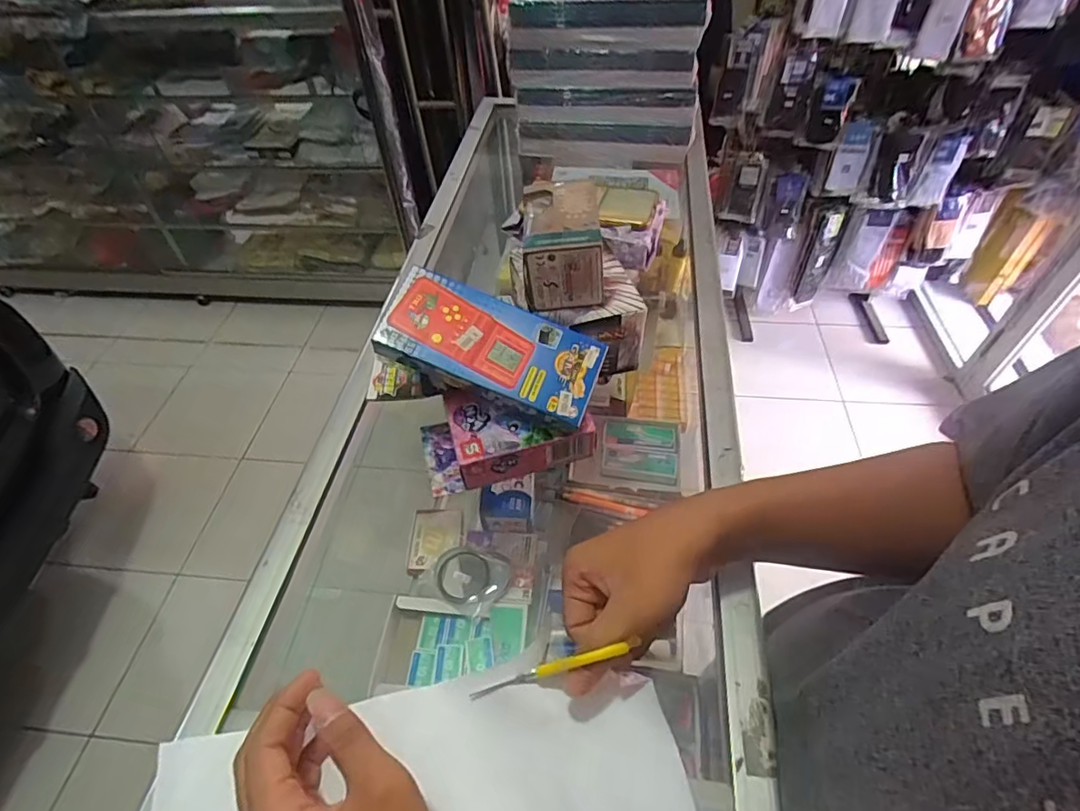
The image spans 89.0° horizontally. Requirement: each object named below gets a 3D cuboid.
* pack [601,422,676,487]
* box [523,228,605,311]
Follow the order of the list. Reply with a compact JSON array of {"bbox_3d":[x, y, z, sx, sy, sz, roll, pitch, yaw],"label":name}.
[{"bbox_3d":[0.130,0.057,0.719,0.095,0.016,0.078,6,50,7],"label":"pack"},{"bbox_3d":[0.021,-0.114,0.467,0.067,0.067,0.019,-1,49,2],"label":"box"}]

